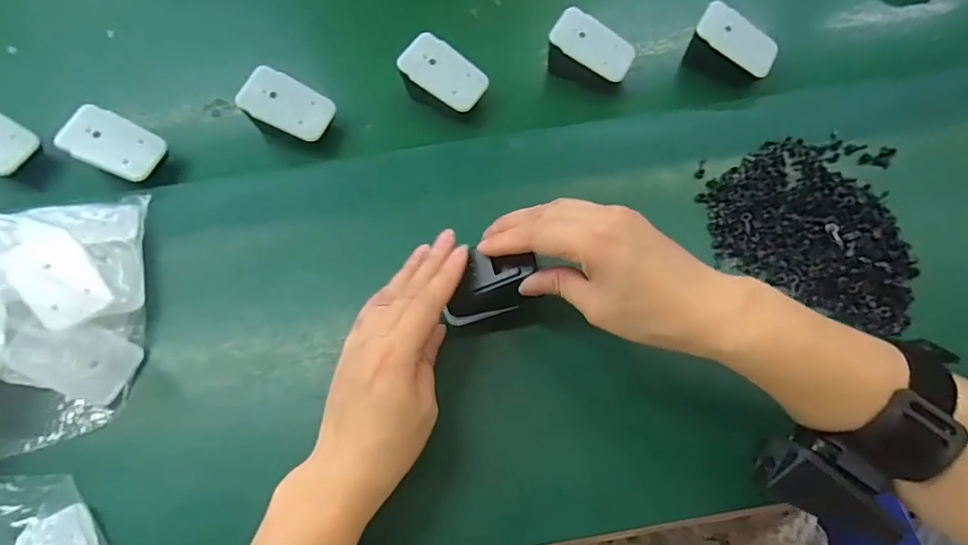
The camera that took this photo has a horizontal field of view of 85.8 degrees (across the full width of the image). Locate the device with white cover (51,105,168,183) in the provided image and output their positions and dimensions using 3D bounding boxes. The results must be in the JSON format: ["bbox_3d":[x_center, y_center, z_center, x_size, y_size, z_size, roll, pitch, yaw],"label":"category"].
[{"bbox_3d":[-0.287,-0.100,0.403,0.067,0.009,0.045,27,64,-17],"label":"device with white cover"}]

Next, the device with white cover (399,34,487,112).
[{"bbox_3d":[-0.032,-0.159,0.428,0.067,0.036,0.047,27,69,9],"label":"device with white cover"}]

